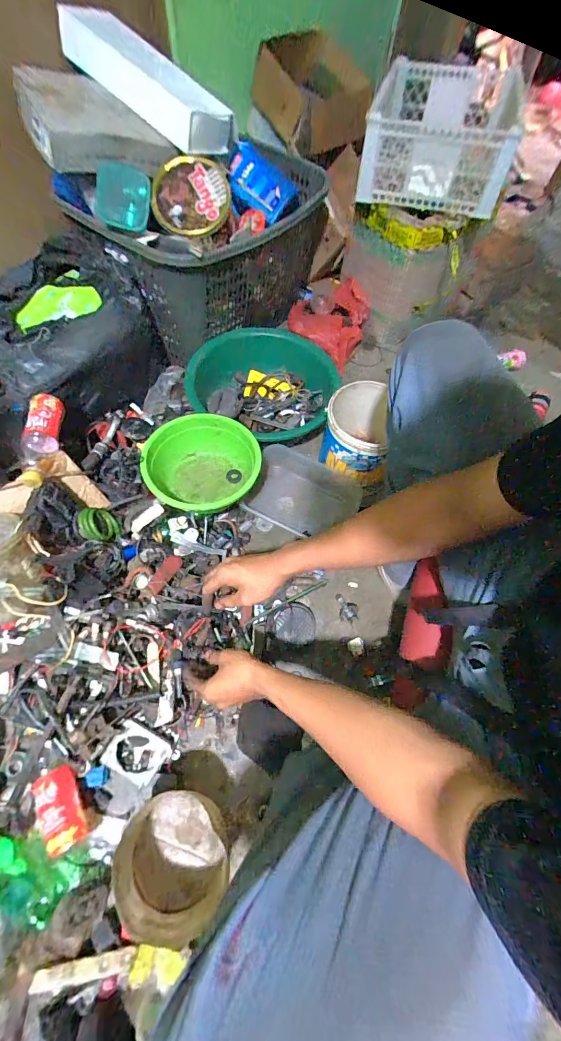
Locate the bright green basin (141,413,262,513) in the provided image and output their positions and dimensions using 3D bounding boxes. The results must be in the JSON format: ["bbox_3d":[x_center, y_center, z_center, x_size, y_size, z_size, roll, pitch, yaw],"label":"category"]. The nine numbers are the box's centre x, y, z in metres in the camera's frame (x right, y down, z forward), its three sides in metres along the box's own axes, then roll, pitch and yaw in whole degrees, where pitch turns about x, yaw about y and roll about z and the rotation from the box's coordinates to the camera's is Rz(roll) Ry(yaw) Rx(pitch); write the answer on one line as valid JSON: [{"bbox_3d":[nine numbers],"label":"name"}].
[{"bbox_3d":[-0.155,-0.097,0.753,0.218,0.108,0.216,1,63,-3],"label":"bright green basin"}]

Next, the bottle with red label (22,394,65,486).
[{"bbox_3d":[-0.437,-0.140,0.675,0.056,0.065,0.188,0,63,-4],"label":"bottle with red label"}]

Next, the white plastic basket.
[{"bbox_3d":[0.382,-0.895,0.857,0.309,0.153,0.422,21,64,7],"label":"white plastic basket"}]

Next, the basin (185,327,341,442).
[{"bbox_3d":[-0.014,-0.338,0.926,0.337,0.102,0.326,1,63,-3],"label":"basin"}]

